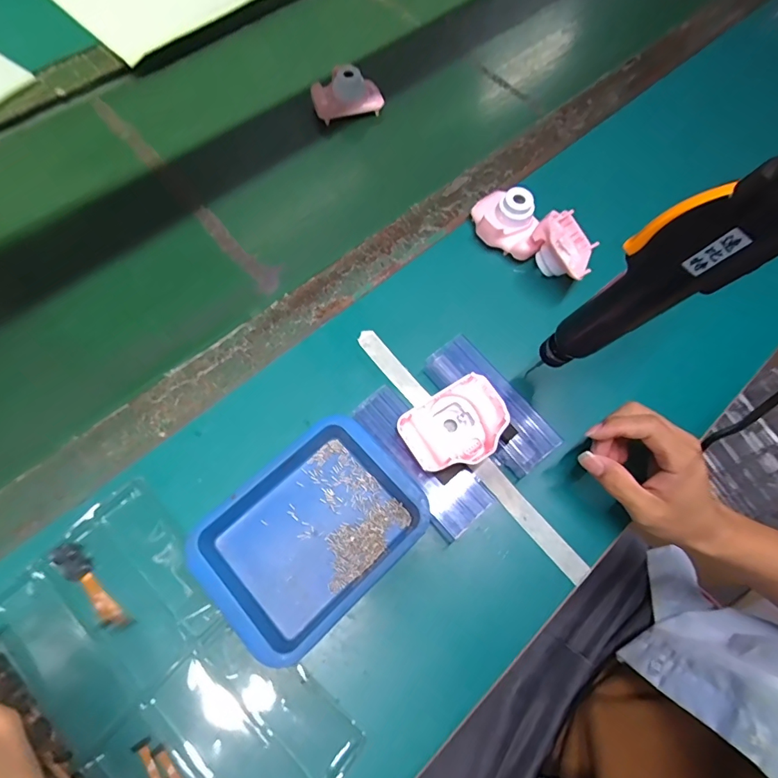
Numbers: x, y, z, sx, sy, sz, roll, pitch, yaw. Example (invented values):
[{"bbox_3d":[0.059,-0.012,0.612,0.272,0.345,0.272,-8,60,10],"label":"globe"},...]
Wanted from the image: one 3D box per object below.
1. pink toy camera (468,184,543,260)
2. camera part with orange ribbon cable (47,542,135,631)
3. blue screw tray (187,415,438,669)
[{"bbox_3d":[0.124,-0.172,0.460,0.083,0.042,0.055,38,72,12],"label":"pink toy camera"},{"bbox_3d":[-0.219,0.146,0.332,0.078,0.005,0.018,46,56,10],"label":"camera part with orange ribbon cable"},{"bbox_3d":[-0.059,0.106,0.344,0.158,0.027,0.123,-41,75,-16],"label":"blue screw tray"}]

